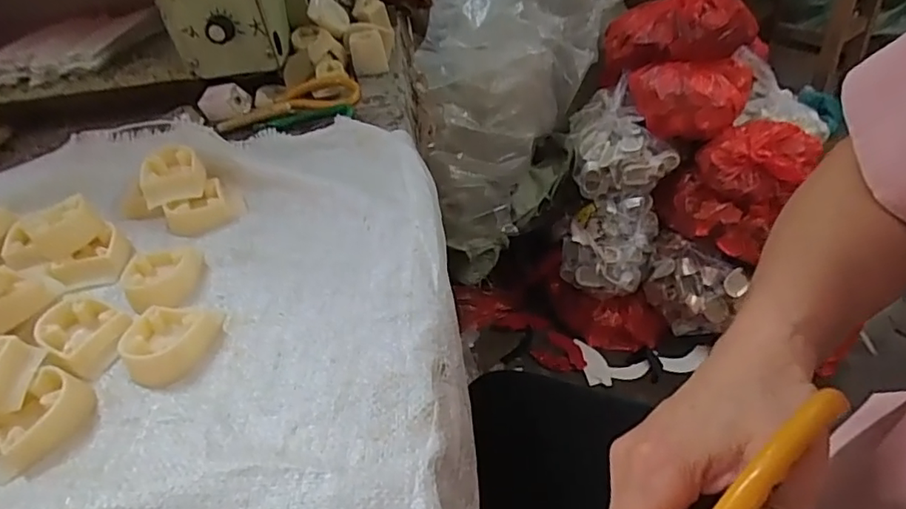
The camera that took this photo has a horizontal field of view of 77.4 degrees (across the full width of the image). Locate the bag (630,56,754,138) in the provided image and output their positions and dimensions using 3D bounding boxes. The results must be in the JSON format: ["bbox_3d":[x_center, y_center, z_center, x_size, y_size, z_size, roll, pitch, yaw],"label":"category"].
[{"bbox_3d":[0.451,-0.303,1.071,0.221,0.103,0.148,6,43,13],"label":"bag"}]

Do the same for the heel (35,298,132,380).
[{"bbox_3d":[-0.245,0.052,0.377,0.052,0.024,0.046,21,50,28],"label":"heel"}]

